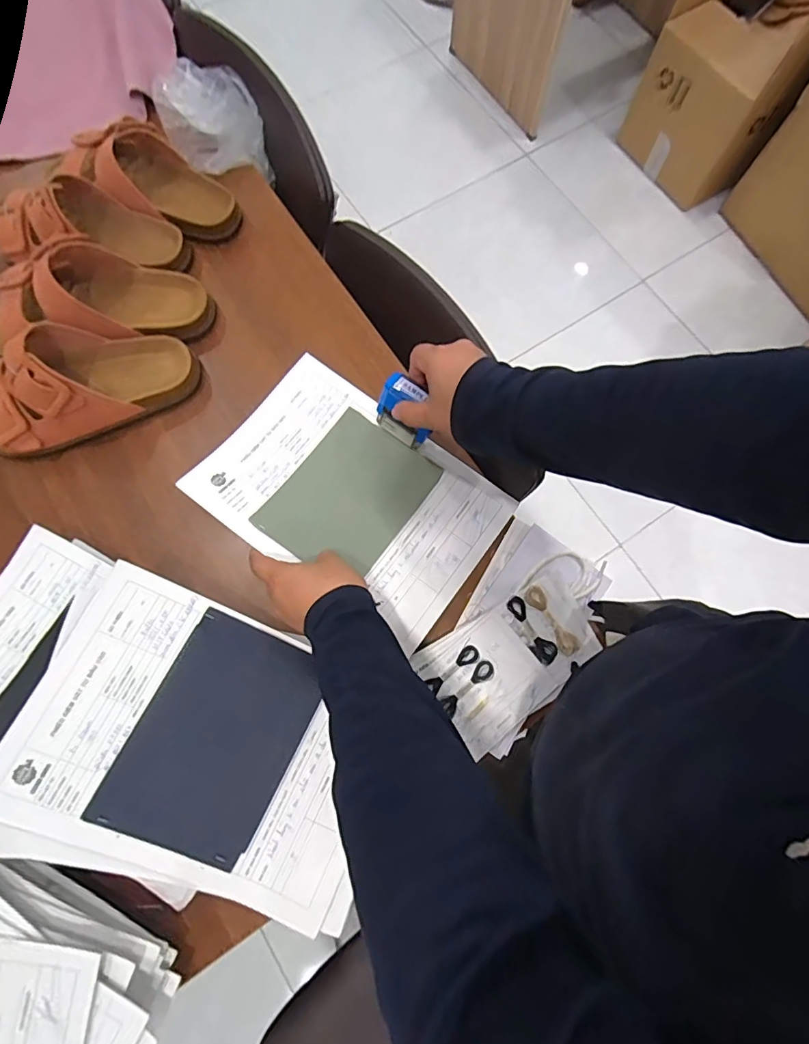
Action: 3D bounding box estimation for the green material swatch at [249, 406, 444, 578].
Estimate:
[{"bbox_3d":[-0.058,-0.029,0.514,0.130,0.019,0.163,35,78,8],"label":"green material swatch"}]

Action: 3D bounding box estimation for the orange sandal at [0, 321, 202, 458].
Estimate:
[{"bbox_3d":[-0.349,-0.150,0.508,0.236,0.091,0.103,-24,77,-6],"label":"orange sandal"}]

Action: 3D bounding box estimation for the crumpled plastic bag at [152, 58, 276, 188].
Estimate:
[{"bbox_3d":[-0.235,-0.495,0.600,0.115,0.094,0.065,-5,76,-1],"label":"crumpled plastic bag"}]

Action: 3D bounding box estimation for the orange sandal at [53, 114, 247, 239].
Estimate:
[{"bbox_3d":[-0.299,-0.408,0.571,0.211,0.070,0.096,26,77,-6],"label":"orange sandal"}]

